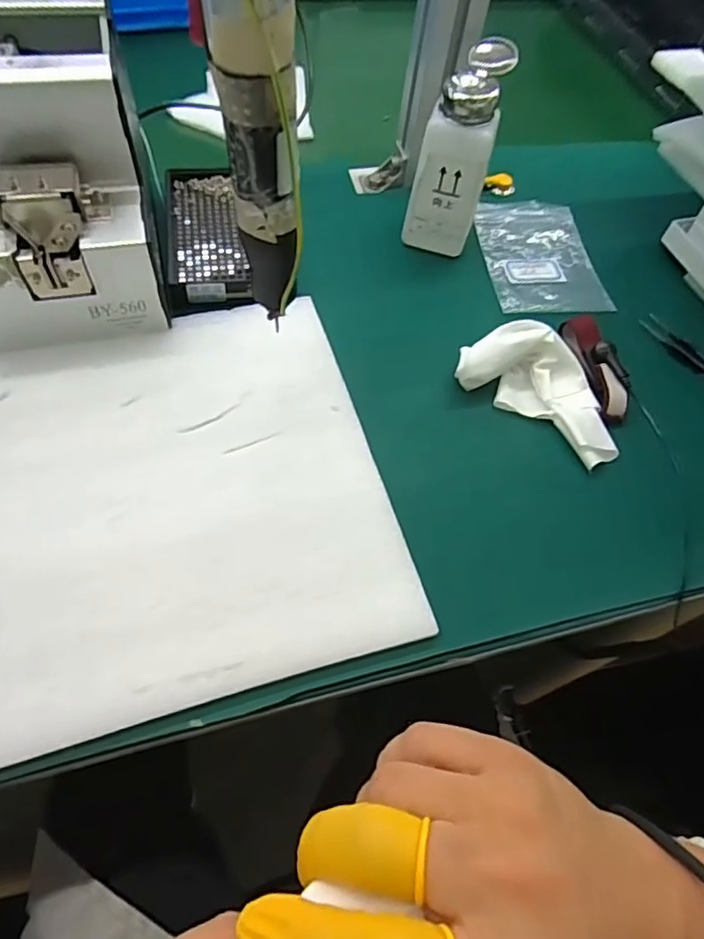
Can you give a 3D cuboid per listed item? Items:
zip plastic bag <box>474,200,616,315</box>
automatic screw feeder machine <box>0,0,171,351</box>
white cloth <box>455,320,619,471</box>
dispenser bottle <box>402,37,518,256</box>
[{"bbox_3d":[0.160,-0.185,0.497,0.096,0.007,0.135,-2,61,-9],"label":"zip plastic bag"},{"bbox_3d":[-0.200,-0.194,0.378,0.127,0.146,0.170,-11,60,-11],"label":"automatic screw feeder machine"},{"bbox_3d":[0.139,-0.060,0.400,0.116,0.031,0.066,32,61,15],"label":"white cloth"},{"bbox_3d":[0.079,-0.234,0.444,0.056,0.128,0.052,14,58,4],"label":"dispenser bottle"}]

